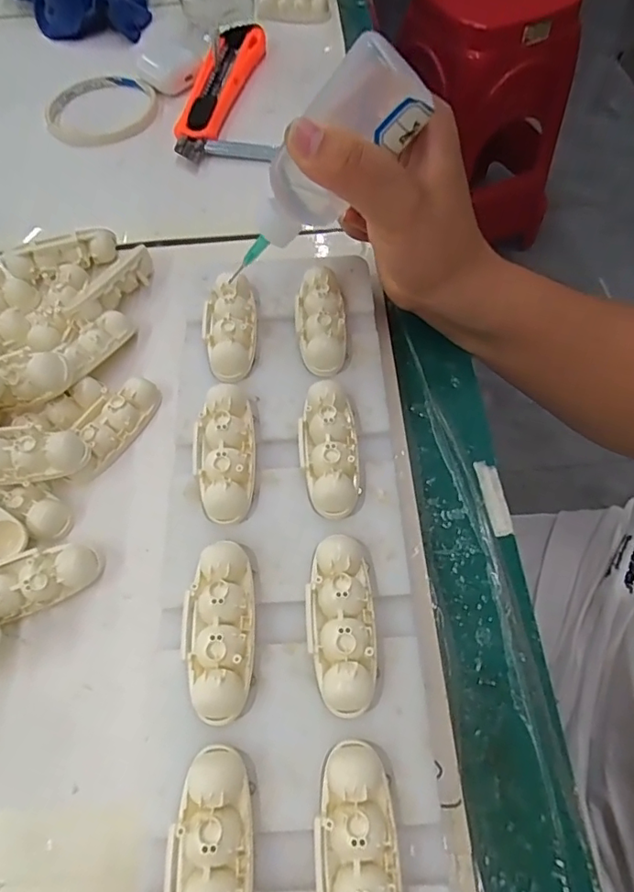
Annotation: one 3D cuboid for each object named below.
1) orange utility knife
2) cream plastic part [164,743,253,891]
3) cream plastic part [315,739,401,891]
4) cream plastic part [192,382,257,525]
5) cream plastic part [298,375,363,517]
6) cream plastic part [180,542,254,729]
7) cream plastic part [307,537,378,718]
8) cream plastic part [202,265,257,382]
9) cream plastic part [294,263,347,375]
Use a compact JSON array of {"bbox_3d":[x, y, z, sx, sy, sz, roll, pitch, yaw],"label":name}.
[{"bbox_3d":[-0.075,-0.274,0.398,0.037,0.018,0.158,9,63,8],"label":"orange utility knife"},{"bbox_3d":[-0.034,0.130,0.165,0.025,0.016,0.061,-5,62,1],"label":"cream plastic part"},{"bbox_3d":[0.013,0.128,0.165,0.025,0.016,0.060,-3,62,1],"label":"cream plastic part"},{"bbox_3d":[-0.041,0.003,0.232,0.026,0.017,0.059,-5,62,0],"label":"cream plastic part"},{"bbox_3d":[0.005,0.000,0.233,0.025,0.015,0.060,-7,62,-1],"label":"cream plastic part"},{"bbox_3d":[-0.037,0.068,0.198,0.024,0.016,0.063,-5,62,0],"label":"cream plastic part"},{"bbox_3d":[0.009,0.065,0.199,0.025,0.015,0.062,-2,62,2],"label":"cream plastic part"},{"bbox_3d":[-0.044,-0.062,0.266,0.025,0.016,0.061,-3,62,1],"label":"cream plastic part"},{"bbox_3d":[0.002,-0.063,0.266,0.024,0.016,0.058,-5,62,1],"label":"cream plastic part"}]

